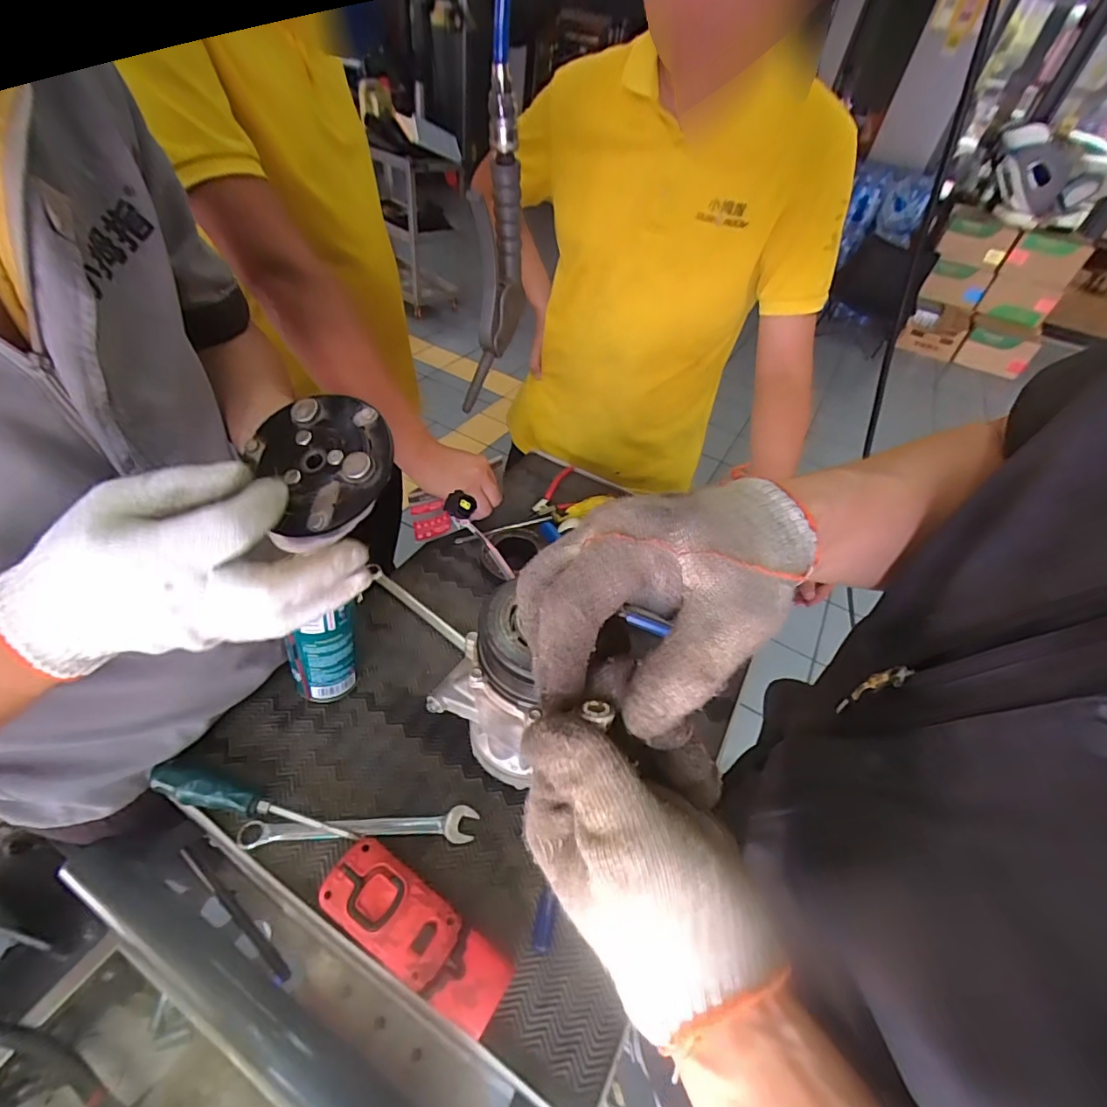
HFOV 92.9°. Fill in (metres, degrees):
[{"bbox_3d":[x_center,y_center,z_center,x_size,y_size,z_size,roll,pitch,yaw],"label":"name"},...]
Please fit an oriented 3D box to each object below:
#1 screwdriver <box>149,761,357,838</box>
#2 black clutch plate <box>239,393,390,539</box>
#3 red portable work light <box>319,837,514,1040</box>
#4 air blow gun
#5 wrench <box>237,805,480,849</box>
[{"bbox_3d":[-0.270,0.221,0.463,0.179,0.028,0.028,19,45,4],"label":"screwdriver"},{"bbox_3d":[-0.148,-0.062,0.336,0.083,0.018,0.094,-33,72,-5],"label":"black clutch plate"},{"bbox_3d":[-0.110,0.302,0.422,0.164,0.037,0.061,28,46,16],"label":"red portable work light"},{"bbox_3d":[-0.050,-0.262,0.462,0.022,0.236,0.098,17,45,7],"label":"air blow gun"},{"bbox_3d":[-0.174,0.249,0.477,0.202,0.019,0.028,-1,44,-6],"label":"wrench"}]

